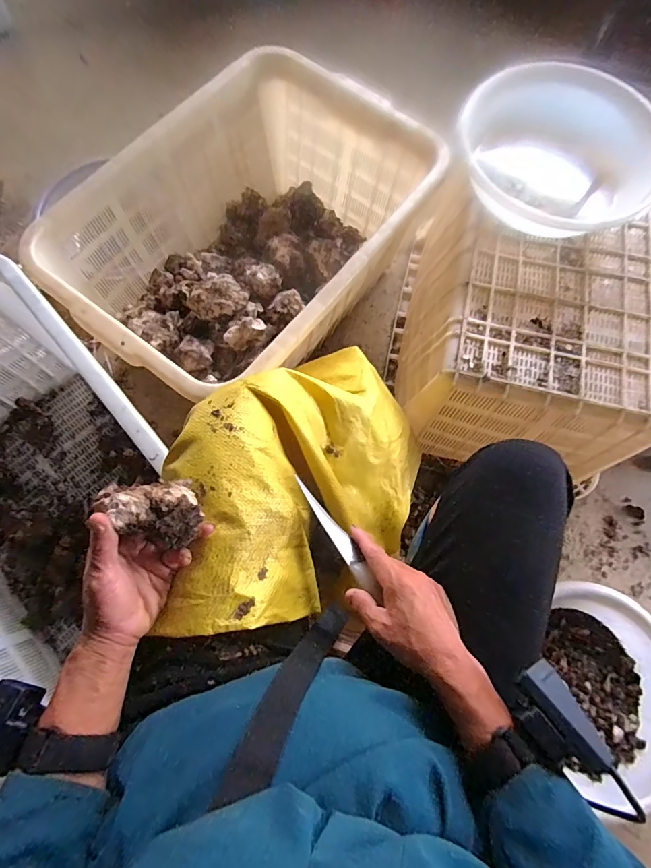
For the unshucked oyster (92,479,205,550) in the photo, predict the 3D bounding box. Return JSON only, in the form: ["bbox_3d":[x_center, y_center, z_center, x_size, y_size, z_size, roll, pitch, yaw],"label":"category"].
[{"bbox_3d":[-0.150,0.068,0.360,0.083,0.060,0.056,9,74,1],"label":"unshucked oyster"}]

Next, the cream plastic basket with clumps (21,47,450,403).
[{"bbox_3d":[-0.129,-0.347,0.784,0.439,0.278,0.639,36,77,8],"label":"cream plastic basket with clumps"}]

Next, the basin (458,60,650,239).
[{"bbox_3d":[0.366,-0.458,0.649,0.286,0.096,0.254,14,75,3],"label":"basin"}]

